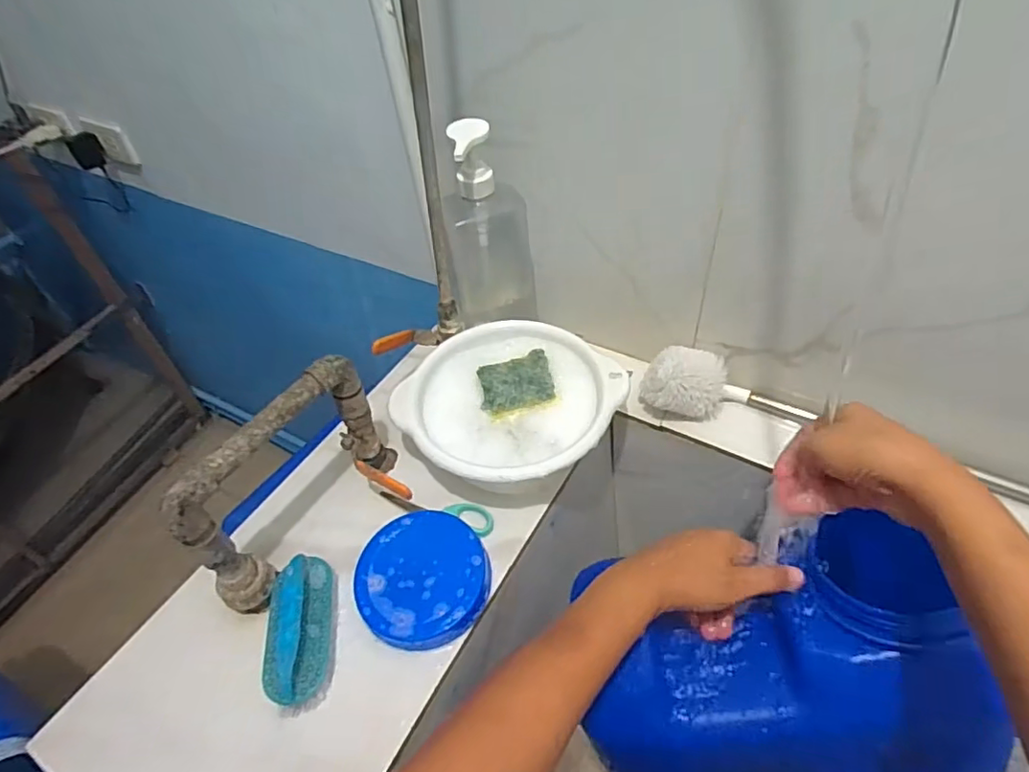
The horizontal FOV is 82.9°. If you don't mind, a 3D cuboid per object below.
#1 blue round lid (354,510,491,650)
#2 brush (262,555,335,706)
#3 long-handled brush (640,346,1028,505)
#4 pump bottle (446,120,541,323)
[{"bbox_3d":[-0.083,0.170,0.523,0.118,0.027,0.112,-3,48,4],"label":"blue round lid"},{"bbox_3d":[-0.184,0.201,0.495,0.050,0.047,0.120,-7,48,0],"label":"brush"},{"bbox_3d":[0.412,0.063,0.540,0.585,0.074,0.079,16,52,20],"label":"long-handled brush"},{"bbox_3d":[-0.026,-0.161,0.609,0.086,0.227,0.085,-6,48,1],"label":"pump bottle"}]

